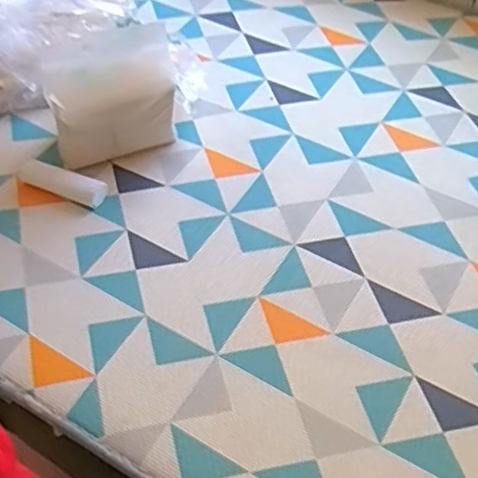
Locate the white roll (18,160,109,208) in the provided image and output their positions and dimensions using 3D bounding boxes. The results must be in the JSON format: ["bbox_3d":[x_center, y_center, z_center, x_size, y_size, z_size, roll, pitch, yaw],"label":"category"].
[{"bbox_3d":[-0.368,-0.118,1.346,0.213,0.035,0.061,24,55,18],"label":"white roll"}]

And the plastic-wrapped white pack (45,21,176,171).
[{"bbox_3d":[-0.259,-0.289,1.337,0.251,0.244,0.134,-19,54,-14],"label":"plastic-wrapped white pack"}]

